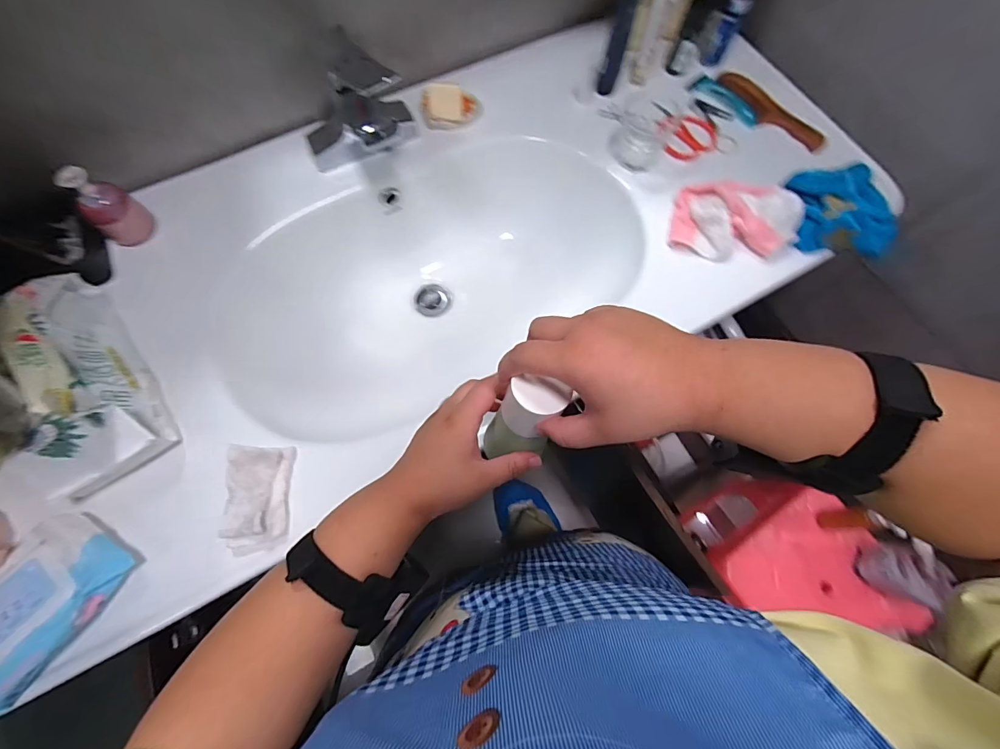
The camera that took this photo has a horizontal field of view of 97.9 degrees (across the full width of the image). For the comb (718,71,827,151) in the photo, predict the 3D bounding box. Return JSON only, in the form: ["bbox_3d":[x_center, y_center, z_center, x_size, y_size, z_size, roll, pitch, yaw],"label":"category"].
[{"bbox_3d":[0.381,-0.375,0.623,0.040,0.017,0.174,-37,74,-14],"label":"comb"}]

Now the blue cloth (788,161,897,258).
[{"bbox_3d":[0.424,-0.202,0.537,0.110,0.052,0.123,5,68,1],"label":"blue cloth"}]

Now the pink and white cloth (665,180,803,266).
[{"bbox_3d":[0.299,-0.198,0.548,0.148,0.037,0.105,9,69,3],"label":"pink and white cloth"}]

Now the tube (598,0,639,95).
[{"bbox_3d":[0.160,-0.448,0.583,0.026,0.125,0.038,18,69,6],"label":"tube"}]

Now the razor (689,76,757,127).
[{"bbox_3d":[0.329,-0.399,0.634,0.033,0.011,0.113,-39,74,-15],"label":"razor"}]

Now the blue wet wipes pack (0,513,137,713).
[{"bbox_3d":[-0.418,0.210,0.390,0.098,0.047,0.157,32,71,11],"label":"blue wet wipes pack"}]

